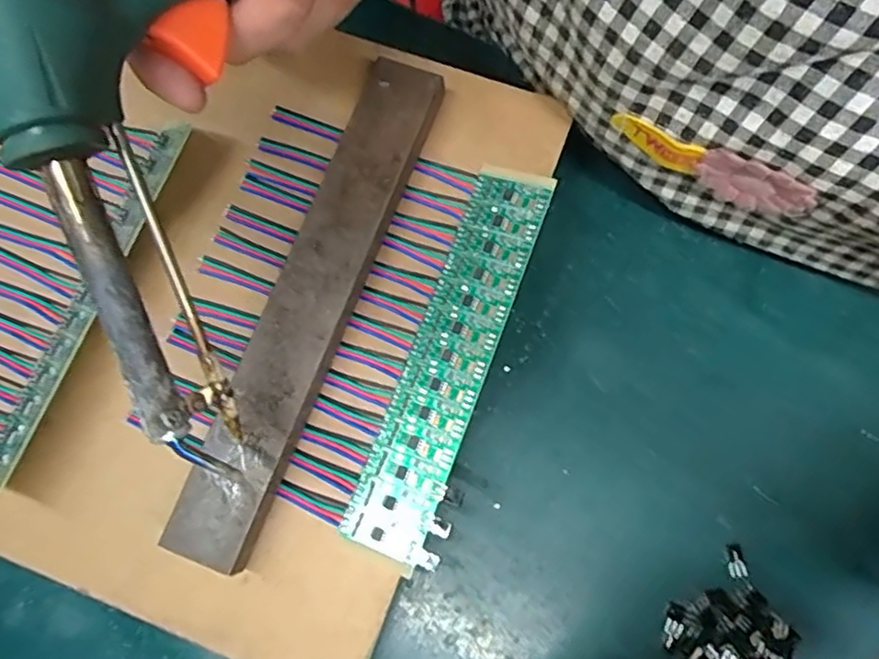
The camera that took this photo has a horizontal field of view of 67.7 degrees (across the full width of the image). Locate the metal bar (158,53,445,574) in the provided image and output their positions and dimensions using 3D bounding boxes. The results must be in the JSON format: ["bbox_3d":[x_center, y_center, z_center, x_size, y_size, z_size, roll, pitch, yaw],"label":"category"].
[{"bbox_3d":[-0.049,-0.012,0.260,0.032,0.021,0.207,20,77,6],"label":"metal bar"}]

